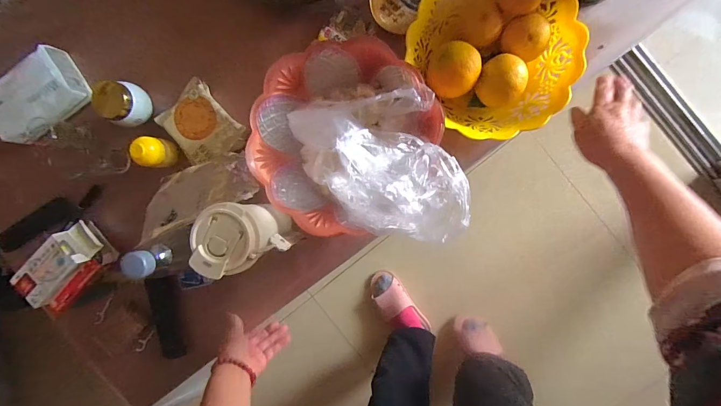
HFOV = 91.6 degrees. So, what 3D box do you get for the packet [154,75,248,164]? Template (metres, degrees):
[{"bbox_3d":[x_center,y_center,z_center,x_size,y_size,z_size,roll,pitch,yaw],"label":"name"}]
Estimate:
[{"bbox_3d":[-0.260,-0.123,0.579,0.097,0.024,0.131,-44,87,9],"label":"packet"}]

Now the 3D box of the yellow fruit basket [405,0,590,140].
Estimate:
[{"bbox_3d":[0.198,-0.221,0.514,0.212,0.064,0.235,-33,88,10],"label":"yellow fruit basket"}]

